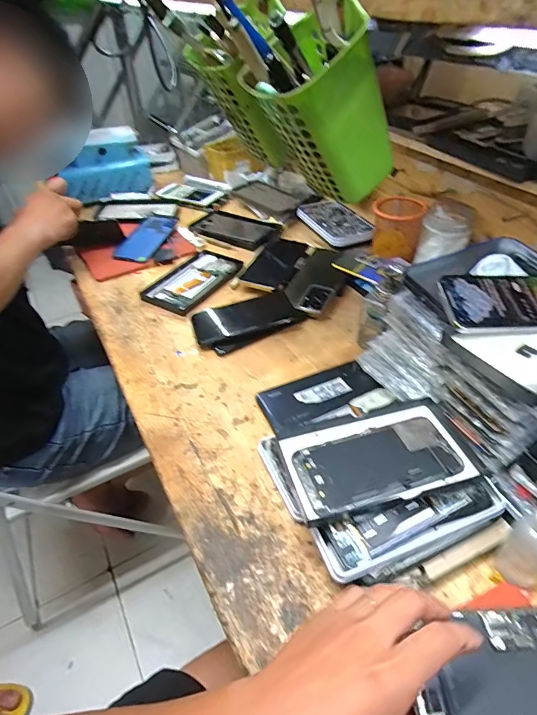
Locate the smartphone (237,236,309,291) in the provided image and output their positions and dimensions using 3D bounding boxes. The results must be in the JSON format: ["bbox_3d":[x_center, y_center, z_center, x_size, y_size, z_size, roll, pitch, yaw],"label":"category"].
[{"bbox_3d":[0.012,-0.179,0.774,0.091,0.010,0.177,18,47,20],"label":"smartphone"}]

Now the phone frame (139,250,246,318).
[{"bbox_3d":[-0.132,-0.141,0.753,0.110,0.016,0.178,22,49,24],"label":"phone frame"}]

